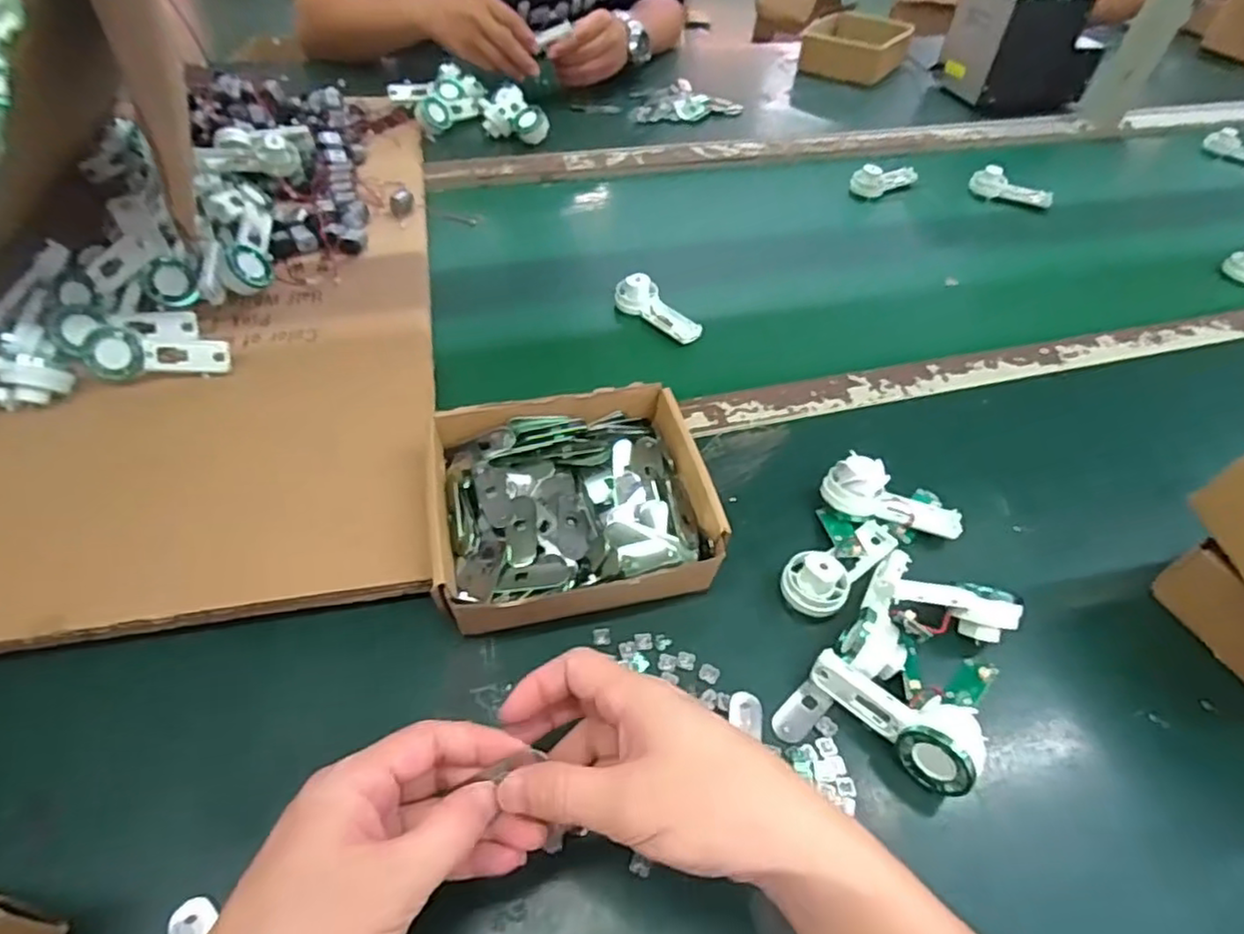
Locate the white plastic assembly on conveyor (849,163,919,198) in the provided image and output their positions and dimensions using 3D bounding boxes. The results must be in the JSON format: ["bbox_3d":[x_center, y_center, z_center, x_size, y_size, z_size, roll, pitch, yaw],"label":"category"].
[{"bbox_3d":[0.319,-0.352,0.812,0.093,0.032,0.031,-24,55,-22],"label":"white plastic assembly on conveyor"}]

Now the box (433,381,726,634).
[{"bbox_3d":[-0.033,0.024,0.429,0.171,0.046,0.155,-9,51,-11],"label":"box"}]

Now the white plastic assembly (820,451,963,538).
[{"bbox_3d":[0.184,0.024,0.459,0.092,0.036,0.032,18,51,11],"label":"white plastic assembly"}]

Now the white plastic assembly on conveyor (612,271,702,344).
[{"bbox_3d":[0.034,-0.145,0.610,0.088,0.024,0.033,37,57,25],"label":"white plastic assembly on conveyor"}]

